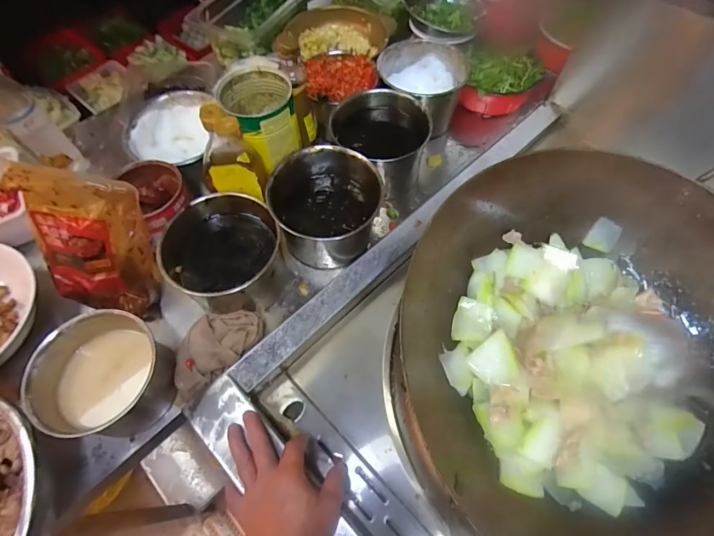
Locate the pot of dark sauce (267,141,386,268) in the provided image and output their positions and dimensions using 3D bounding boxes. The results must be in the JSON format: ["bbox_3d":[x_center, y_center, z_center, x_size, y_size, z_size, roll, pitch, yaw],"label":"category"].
[{"bbox_3d":[-0.047,-0.090,0.578,0.146,0.107,0.148,0,62,0],"label":"pot of dark sauce"}]

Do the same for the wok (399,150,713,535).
[{"bbox_3d":[0.299,0.097,0.455,0.444,0.141,0.456,-10,62,-5],"label":"wok"}]

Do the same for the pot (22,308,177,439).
[{"bbox_3d":[-0.296,0.128,0.462,0.133,0.109,0.129,0,62,0],"label":"pot"}]

